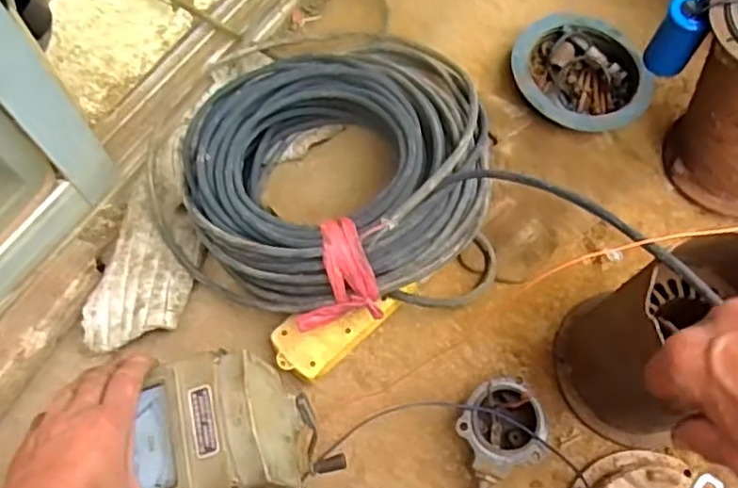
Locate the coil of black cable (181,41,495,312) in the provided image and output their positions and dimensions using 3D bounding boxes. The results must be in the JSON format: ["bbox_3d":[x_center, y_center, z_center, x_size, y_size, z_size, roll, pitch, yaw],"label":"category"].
[{"bbox_3d":[-0.029,-0.085,0.651,0.282,0.139,0.293,1,67,-2],"label":"coil of black cable"}]

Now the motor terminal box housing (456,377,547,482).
[{"bbox_3d":[0.118,0.163,0.588,0.073,0.044,0.075,1,67,-2],"label":"motor terminal box housing"}]

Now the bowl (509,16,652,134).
[{"bbox_3d":[0.232,-0.192,0.737,0.146,0.033,0.144,1,67,-2],"label":"bowl"}]

